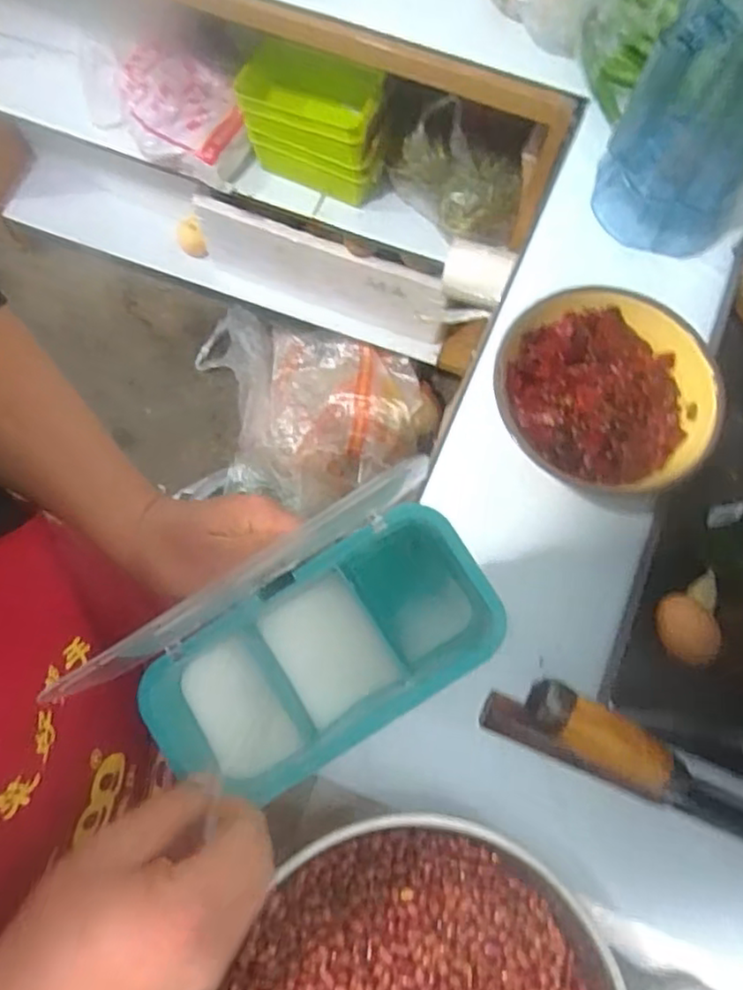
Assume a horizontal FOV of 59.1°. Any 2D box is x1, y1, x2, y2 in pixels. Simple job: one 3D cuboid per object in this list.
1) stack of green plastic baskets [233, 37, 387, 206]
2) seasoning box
[{"bbox_3d":[-0.090,-0.531,0.961,0.216,0.187,0.094,12,73,2],"label":"stack of green plastic baskets"},{"bbox_3d":[-0.037,0.086,0.355,0.199,0.080,0.109,-31,77,-10],"label":"seasoning box"}]

